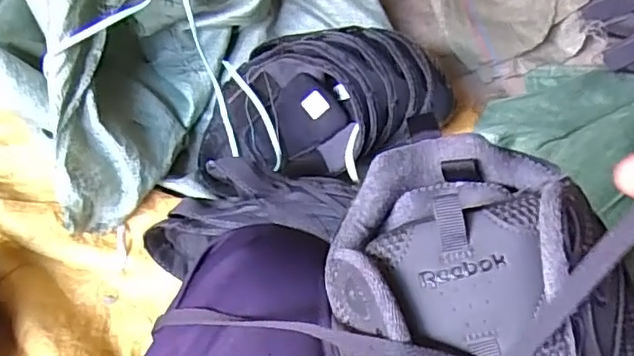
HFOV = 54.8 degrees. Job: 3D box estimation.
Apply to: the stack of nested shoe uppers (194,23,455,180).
[{"bbox_3d":[0.012,-0.091,0.764,0.288,0.143,0.158,9,66,3],"label":"stack of nested shoe uppers"}]

